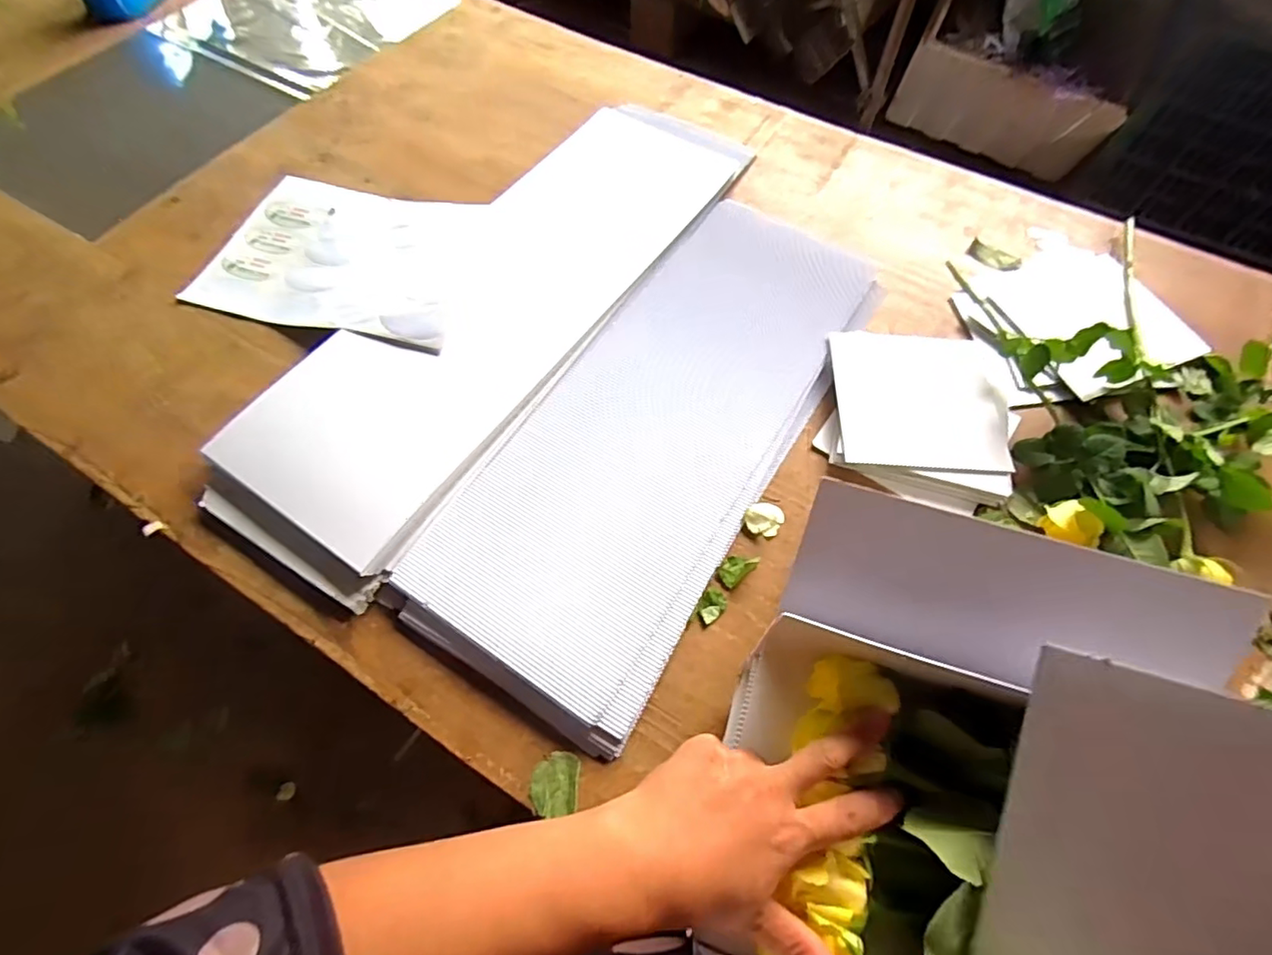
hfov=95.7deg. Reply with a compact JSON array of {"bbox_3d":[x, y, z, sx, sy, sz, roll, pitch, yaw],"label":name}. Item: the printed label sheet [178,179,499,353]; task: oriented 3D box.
[{"bbox_3d":[-0.325,-0.259,0.656,0.301,0.030,0.234,13,65,5],"label":"printed label sheet"}]

